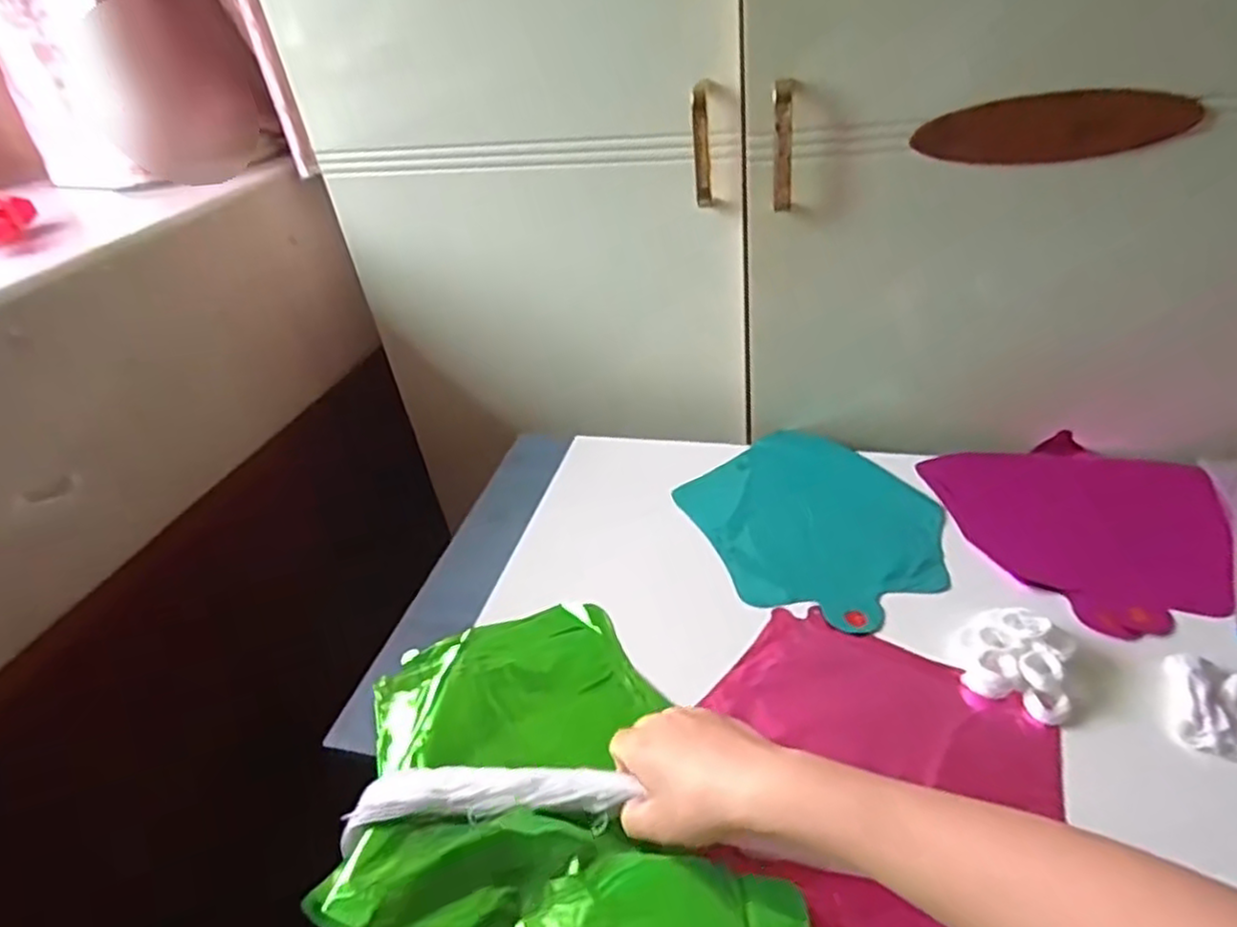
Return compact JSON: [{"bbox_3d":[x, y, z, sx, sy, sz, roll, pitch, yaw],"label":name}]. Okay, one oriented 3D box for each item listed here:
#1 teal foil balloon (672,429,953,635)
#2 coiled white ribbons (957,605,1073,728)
[{"bbox_3d":[0.173,0.049,0.619,0.187,0.011,0.222,-19,38,-16],"label":"teal foil balloon"},{"bbox_3d":[0.263,0.129,0.469,0.065,0.027,0.068,12,40,25],"label":"coiled white ribbons"}]

